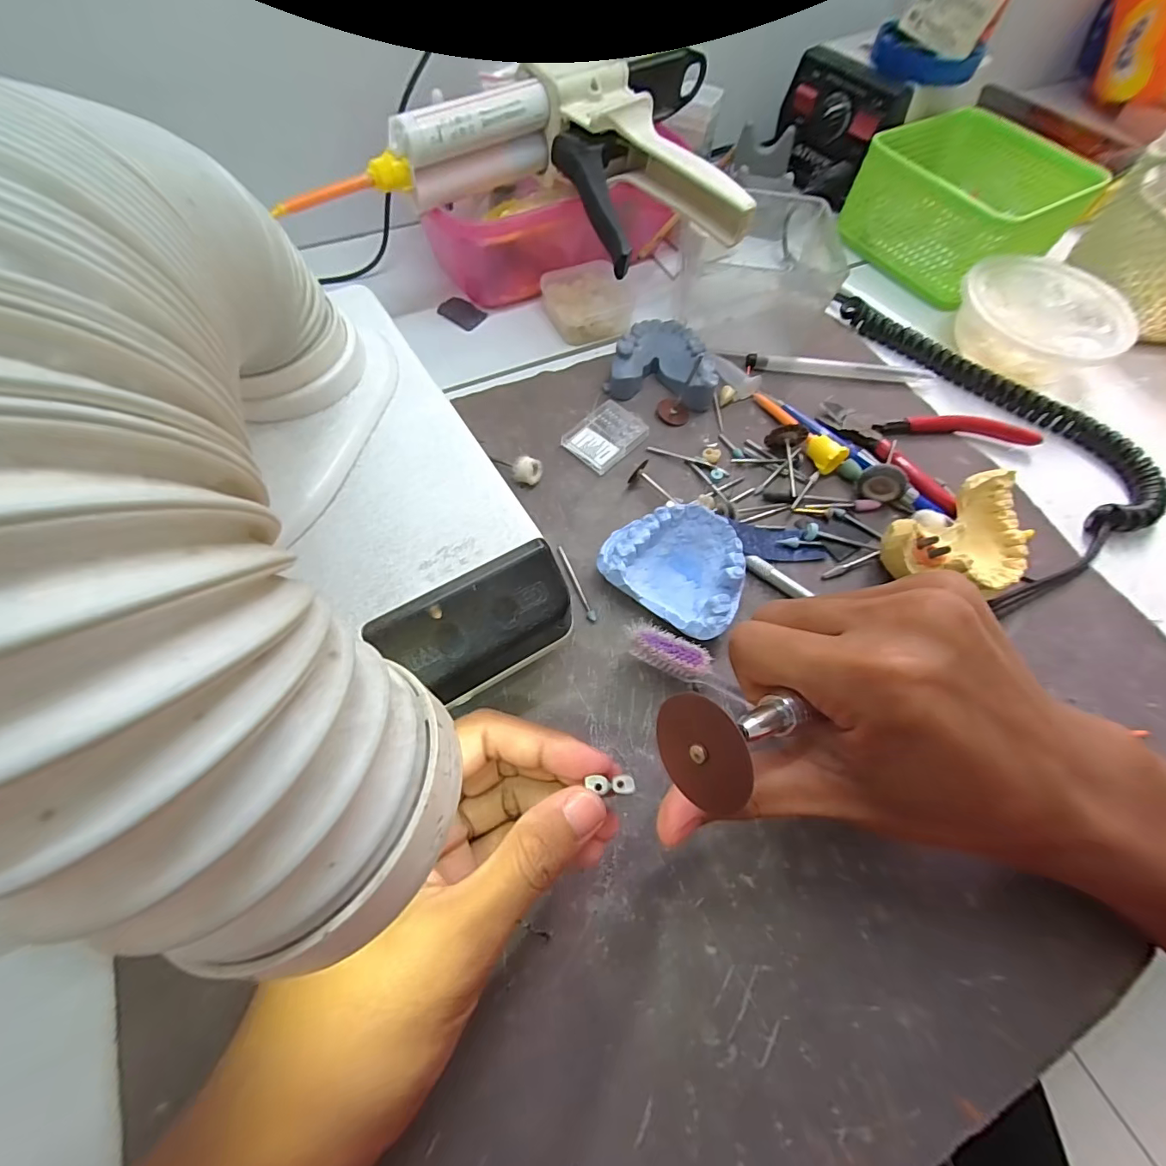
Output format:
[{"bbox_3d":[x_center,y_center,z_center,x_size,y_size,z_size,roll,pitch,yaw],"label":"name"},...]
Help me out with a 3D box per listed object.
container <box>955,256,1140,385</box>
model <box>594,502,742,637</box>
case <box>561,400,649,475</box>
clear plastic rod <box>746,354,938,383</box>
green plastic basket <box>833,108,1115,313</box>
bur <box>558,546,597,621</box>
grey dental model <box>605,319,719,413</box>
[{"bbox_3d":[0.308,-0.179,0.340,0.099,0.043,0.097,2,64,-3],"label":"container"},{"bbox_3d":[0.047,-0.008,0.246,0.067,0.029,0.056,35,67,13],"label":"model"},{"bbox_3d":[0.014,-0.090,0.299,0.036,0.005,0.048,41,68,15],"label":"case"},{"bbox_3d":[0.173,-0.146,0.332,0.121,0.009,0.007,7,64,0],"label":"clear plastic rod"},{"bbox_3d":[0.299,-0.300,0.390,0.138,0.059,0.132,-27,69,-16],"label":"green plastic basket"},{"bbox_3d":[-0.004,-0.001,0.253,0.004,0.004,0.046,-20,67,-13],"label":"bur"},{"bbox_3d":[0.054,-0.140,0.313,0.065,0.024,0.056,17,64,5],"label":"grey dental model"}]

